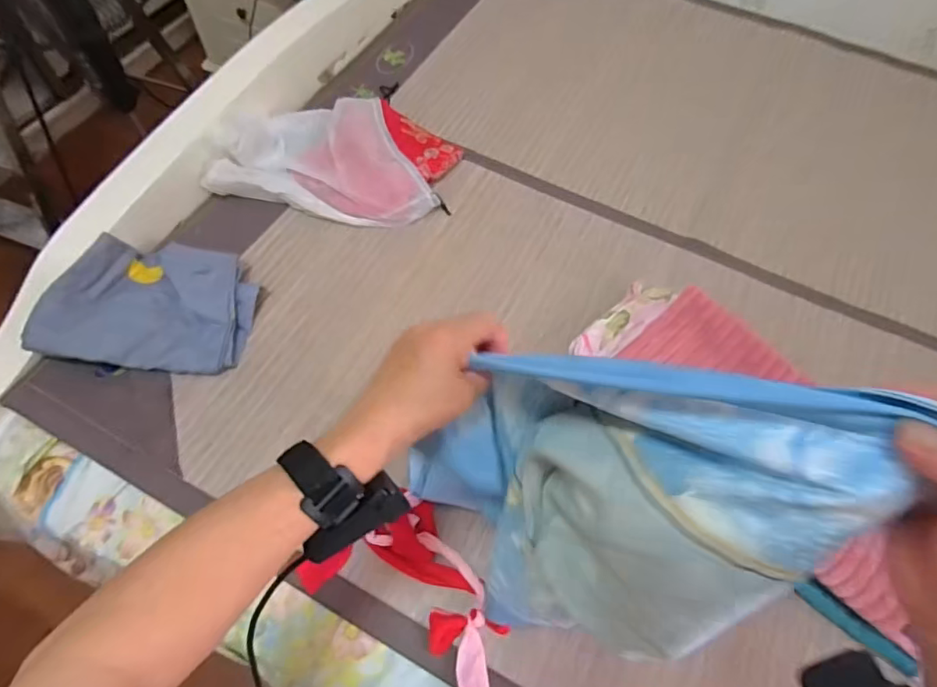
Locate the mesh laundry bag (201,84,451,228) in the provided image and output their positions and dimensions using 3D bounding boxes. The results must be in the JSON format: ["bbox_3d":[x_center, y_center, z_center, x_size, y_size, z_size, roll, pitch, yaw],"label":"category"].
[{"bbox_3d":[-0.218,-0.342,0.945,0.337,0.089,0.281,5,62,1],"label":"mesh laundry bag"}]

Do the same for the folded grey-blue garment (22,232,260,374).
[{"bbox_3d":[-0.444,-0.062,0.783,0.248,0.096,0.189,1,62,-1],"label":"folded grey-blue garment"}]

